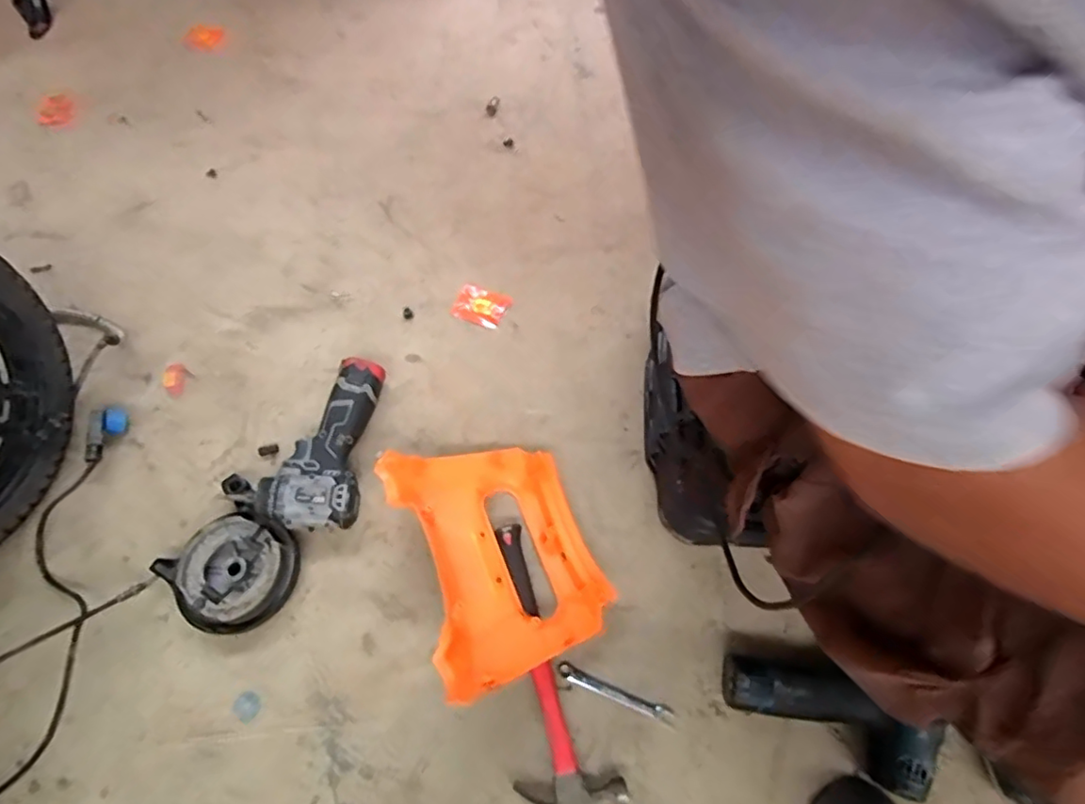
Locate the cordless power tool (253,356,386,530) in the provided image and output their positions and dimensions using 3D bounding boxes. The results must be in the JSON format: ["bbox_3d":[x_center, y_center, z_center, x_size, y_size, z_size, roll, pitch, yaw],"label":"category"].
[{"bbox_3d":[-0.240,0.047,0.683,0.104,0.061,0.200,9,66,7],"label":"cordless power tool"}]

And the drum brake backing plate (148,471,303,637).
[{"bbox_3d":[-0.335,0.168,0.644,0.147,0.040,0.120,39,73,18],"label":"drum brake backing plate"}]

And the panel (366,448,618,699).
[{"bbox_3d":[-0.047,0.149,0.616,0.184,0.041,0.244,-13,59,-25],"label":"panel"}]

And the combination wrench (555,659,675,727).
[{"bbox_3d":[0.071,0.287,0.593,0.118,0.008,0.015,20,68,11],"label":"combination wrench"}]

